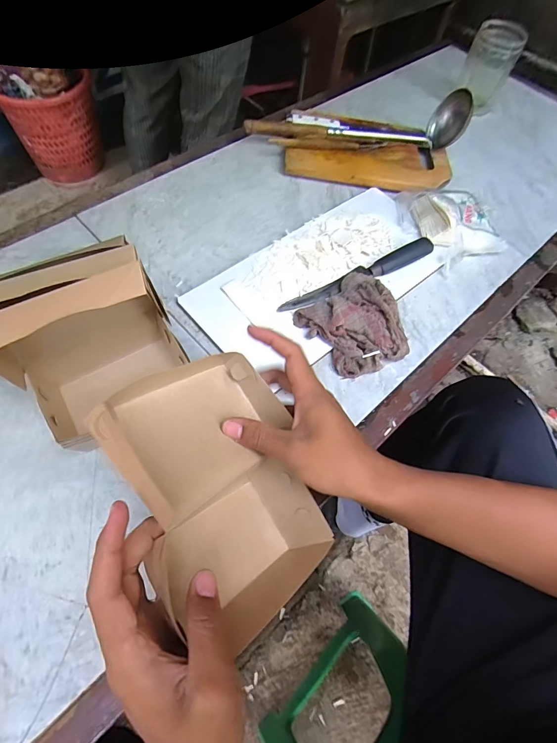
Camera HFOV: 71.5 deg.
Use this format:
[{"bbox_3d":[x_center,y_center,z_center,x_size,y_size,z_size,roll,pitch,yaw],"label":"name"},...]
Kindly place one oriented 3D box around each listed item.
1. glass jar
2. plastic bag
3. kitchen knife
[{"bbox_3d":[0.410,-0.594,0.758,0.083,0.133,0.083,21,62,8],"label":"glass jar"},{"bbox_3d":[0.265,-0.241,0.602,0.125,0.063,0.150,-23,65,-16],"label":"plastic bag"},{"bbox_3d":[0.113,-0.135,0.539,0.249,0.018,0.030,-25,66,-17],"label":"kitchen knife"}]

